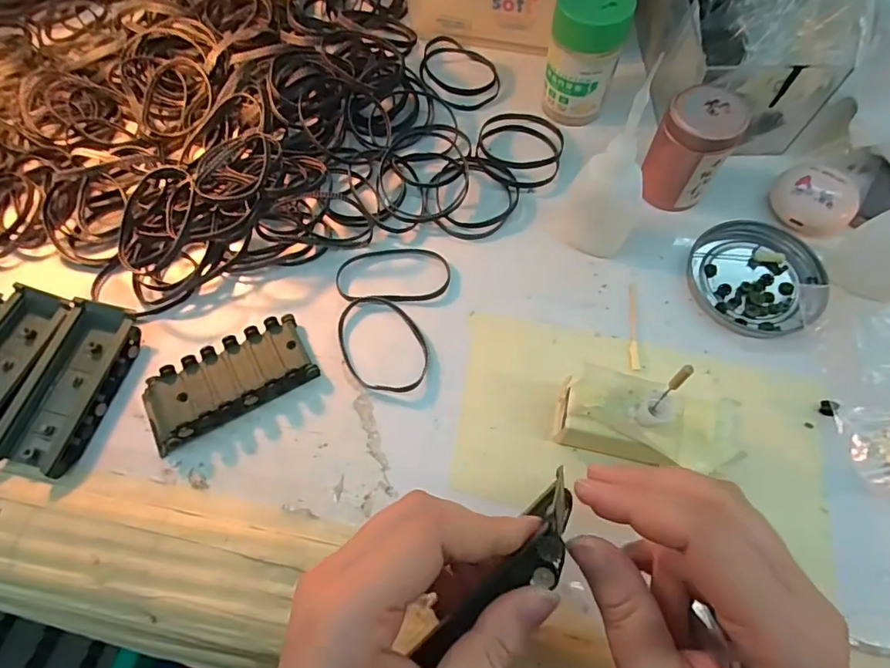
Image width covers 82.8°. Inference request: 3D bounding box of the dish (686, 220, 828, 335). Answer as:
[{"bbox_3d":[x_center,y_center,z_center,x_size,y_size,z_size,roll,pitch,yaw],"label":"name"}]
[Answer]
[{"bbox_3d":[0.193,-0.036,0.313,0.077,0.009,0.078,-1,66,2],"label":"dish"}]

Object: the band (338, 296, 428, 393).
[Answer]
[{"bbox_3d":[-0.039,0.006,0.304,0.046,0.006,0.069,-32,69,-12],"label":"band"}]

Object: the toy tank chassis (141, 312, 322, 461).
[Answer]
[{"bbox_3d":[-0.126,0.027,0.294,0.095,0.014,0.044,-27,68,-9],"label":"toy tank chassis"}]

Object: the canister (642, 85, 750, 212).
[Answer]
[{"bbox_3d":[0.154,-0.116,0.320,0.042,0.063,0.039,25,69,12],"label":"canister"}]

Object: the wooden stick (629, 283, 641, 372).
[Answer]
[{"bbox_3d":[0.114,-0.006,0.305,0.006,0.004,0.059,6,67,5],"label":"wooden stick"}]

